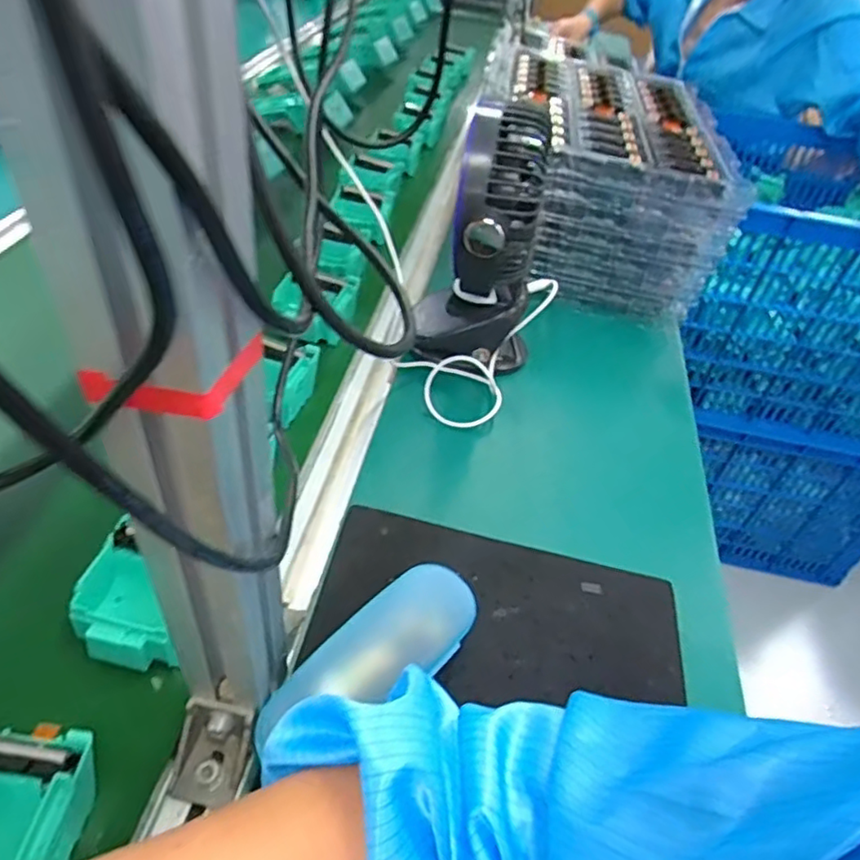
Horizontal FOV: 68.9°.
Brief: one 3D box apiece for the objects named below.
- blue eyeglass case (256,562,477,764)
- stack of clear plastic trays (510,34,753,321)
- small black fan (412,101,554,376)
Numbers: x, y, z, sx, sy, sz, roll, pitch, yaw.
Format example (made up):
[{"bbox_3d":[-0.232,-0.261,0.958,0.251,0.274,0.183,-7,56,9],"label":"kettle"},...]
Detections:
[{"bbox_3d":[-0.035,0.143,0.377,0.058,0.037,0.153,37,50,24],"label":"blue eyeglass case"},{"bbox_3d":[0.214,-0.317,0.794,0.240,0.159,0.337,10,44,-1],"label":"stack of clear plastic trays"},{"bbox_3d":[0.050,-0.140,0.554,0.109,0.215,0.113,13,44,2],"label":"small black fan"}]

